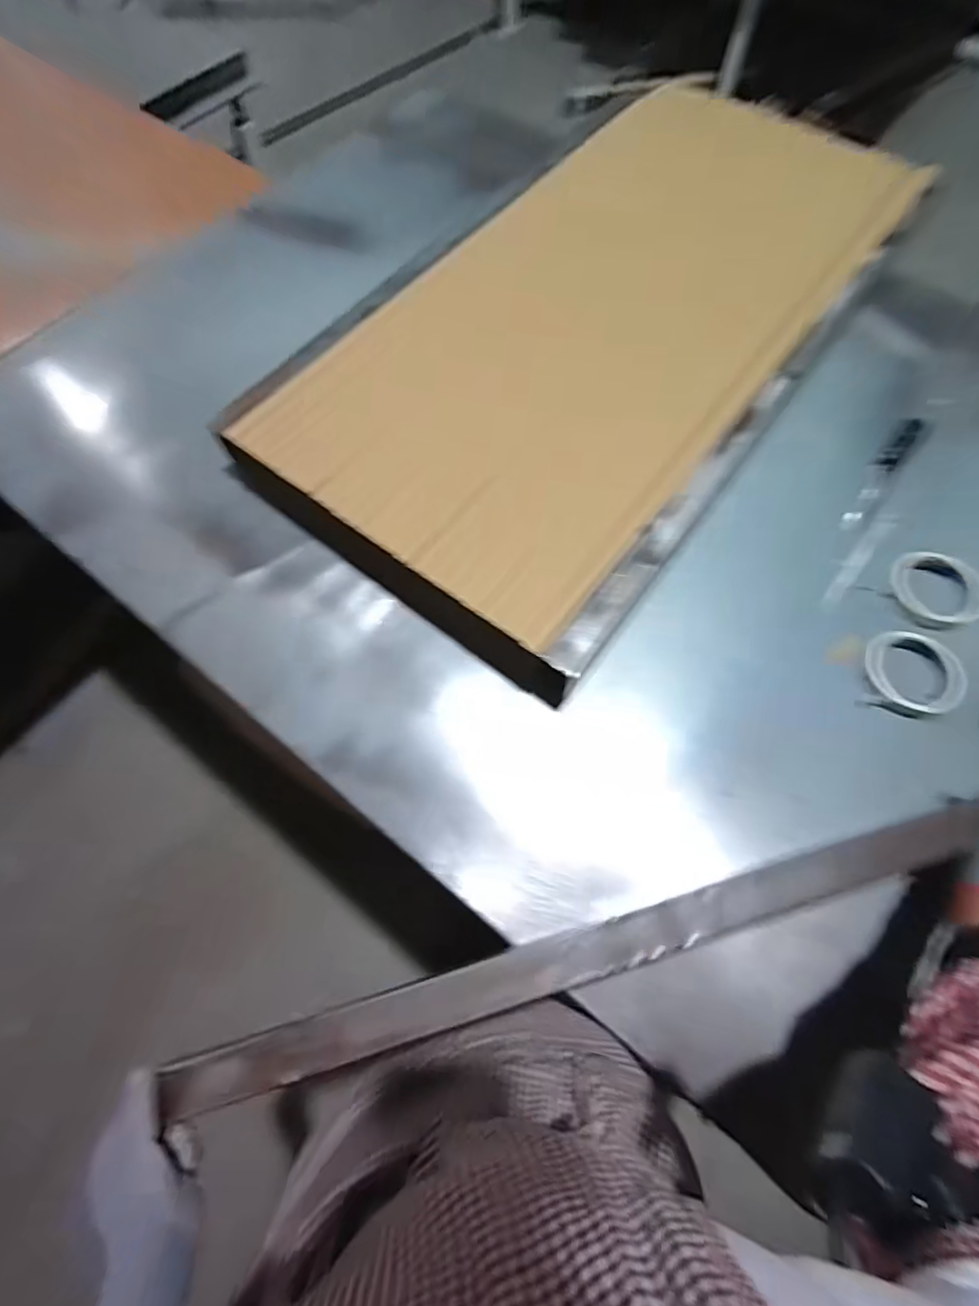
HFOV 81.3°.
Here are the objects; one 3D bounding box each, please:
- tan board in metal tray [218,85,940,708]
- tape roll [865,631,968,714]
[{"bbox_3d":[0.137,-0.442,0.774,0.519,0.074,0.909,35,76,13],"label":"tan board in metal tray"},{"bbox_3d":[0.466,0.021,0.622,0.097,0.025,0.086,7,67,5],"label":"tape roll"}]

